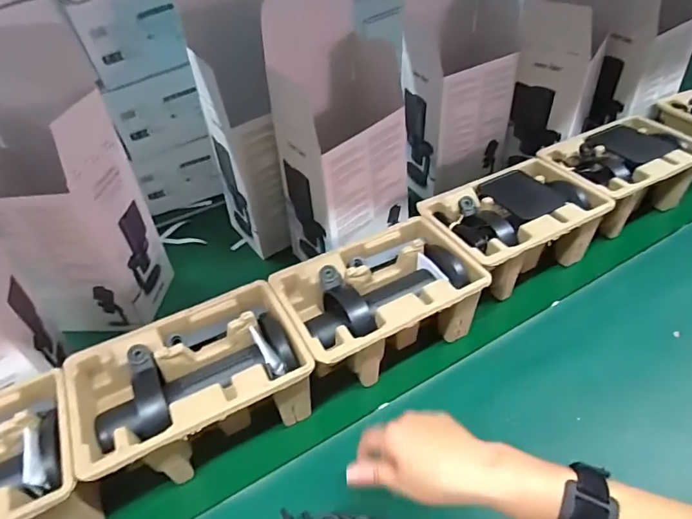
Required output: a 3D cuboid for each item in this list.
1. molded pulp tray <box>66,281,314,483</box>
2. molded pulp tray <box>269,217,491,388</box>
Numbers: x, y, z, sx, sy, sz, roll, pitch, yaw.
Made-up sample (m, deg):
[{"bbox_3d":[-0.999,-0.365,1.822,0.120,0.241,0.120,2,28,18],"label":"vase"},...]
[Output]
[{"bbox_3d":[-0.156,0.139,0.501,0.220,0.101,0.147,-23,44,-17],"label":"molded pulp tray"},{"bbox_3d":[0.045,0.058,0.575,0.229,0.104,0.151,-23,44,-17],"label":"molded pulp tray"}]

